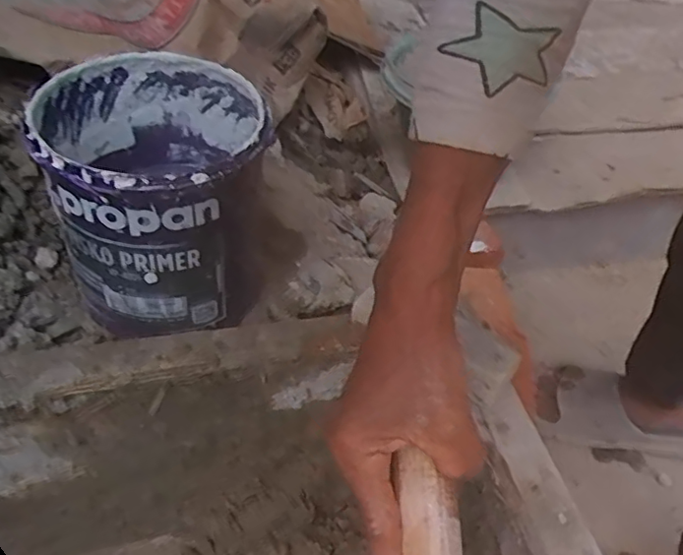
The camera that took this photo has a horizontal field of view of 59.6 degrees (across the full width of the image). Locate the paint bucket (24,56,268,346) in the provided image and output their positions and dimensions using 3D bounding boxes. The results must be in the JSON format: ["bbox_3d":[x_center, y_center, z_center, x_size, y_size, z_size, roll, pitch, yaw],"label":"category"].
[{"bbox_3d":[-0.155,-0.071,0.527,0.170,0.190,0.187,-11,43,-15],"label":"paint bucket"}]

